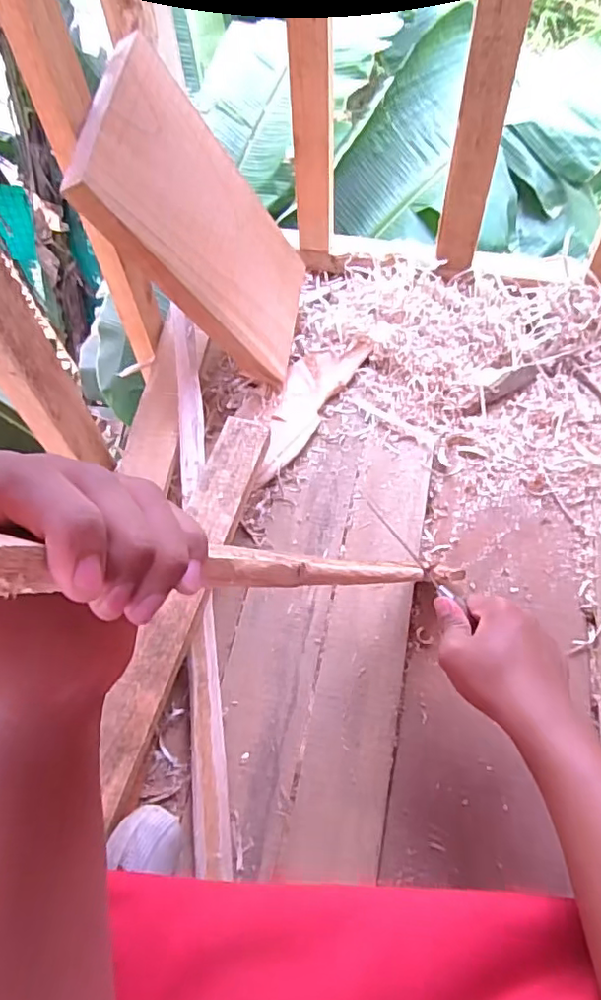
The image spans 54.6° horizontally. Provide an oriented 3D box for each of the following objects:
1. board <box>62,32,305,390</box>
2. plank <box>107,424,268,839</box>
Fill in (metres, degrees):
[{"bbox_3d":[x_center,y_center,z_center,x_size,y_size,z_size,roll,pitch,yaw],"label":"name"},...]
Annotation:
[{"bbox_3d":[-0.098,-0.295,0.652,0.025,0.326,0.208,-4,65,31],"label":"board"},{"bbox_3d":[-0.111,0.080,0.563,0.050,0.022,0.392,12,60,11],"label":"plank"}]

